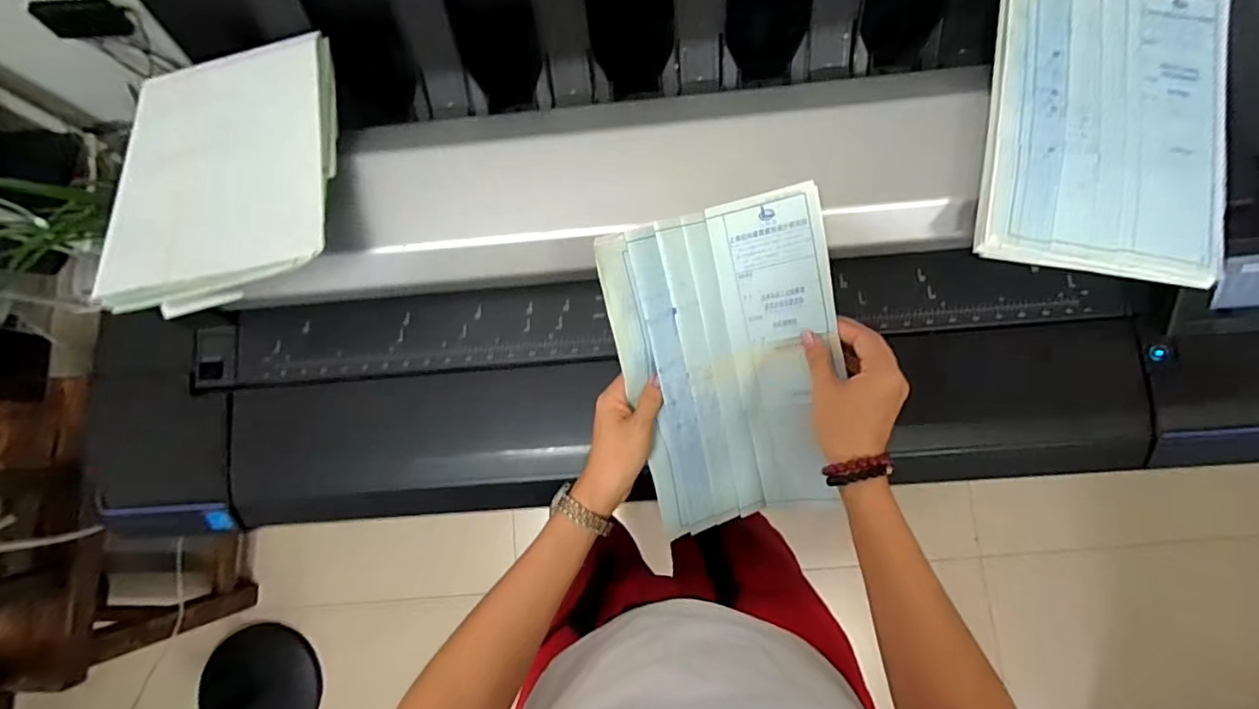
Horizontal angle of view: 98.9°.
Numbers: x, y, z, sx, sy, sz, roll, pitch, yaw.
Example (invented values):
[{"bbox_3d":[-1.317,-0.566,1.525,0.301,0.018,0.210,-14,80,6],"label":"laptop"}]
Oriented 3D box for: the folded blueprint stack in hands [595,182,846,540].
[{"bbox_3d":[0.100,0.016,0.508,0.214,0.044,0.306,-14,101,-8],"label":"folded blueprint stack in hands"}]

